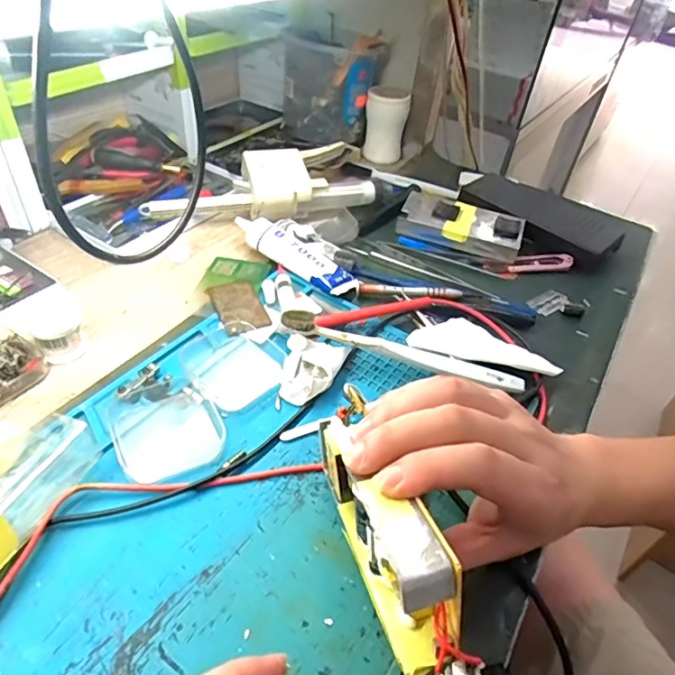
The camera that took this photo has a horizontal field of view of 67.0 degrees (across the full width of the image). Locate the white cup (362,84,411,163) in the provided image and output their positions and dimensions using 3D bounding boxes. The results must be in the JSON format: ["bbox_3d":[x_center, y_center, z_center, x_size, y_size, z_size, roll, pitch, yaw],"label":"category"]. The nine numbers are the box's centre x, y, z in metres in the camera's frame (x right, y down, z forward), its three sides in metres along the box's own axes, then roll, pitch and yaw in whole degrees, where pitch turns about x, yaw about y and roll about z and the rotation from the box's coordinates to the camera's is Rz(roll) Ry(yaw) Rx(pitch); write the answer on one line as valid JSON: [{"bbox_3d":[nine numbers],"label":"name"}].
[{"bbox_3d":[0.063,-0.276,0.662,0.051,0.085,0.047,4,42,-4],"label":"white cup"}]

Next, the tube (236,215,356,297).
[{"bbox_3d":[-0.039,-0.081,0.474,0.140,0.023,0.041,32,48,25],"label":"tube"}]

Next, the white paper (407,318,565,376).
[{"bbox_3d":[0.117,0.004,0.414,0.113,0.008,0.051,9,38,4],"label":"white paper"}]

